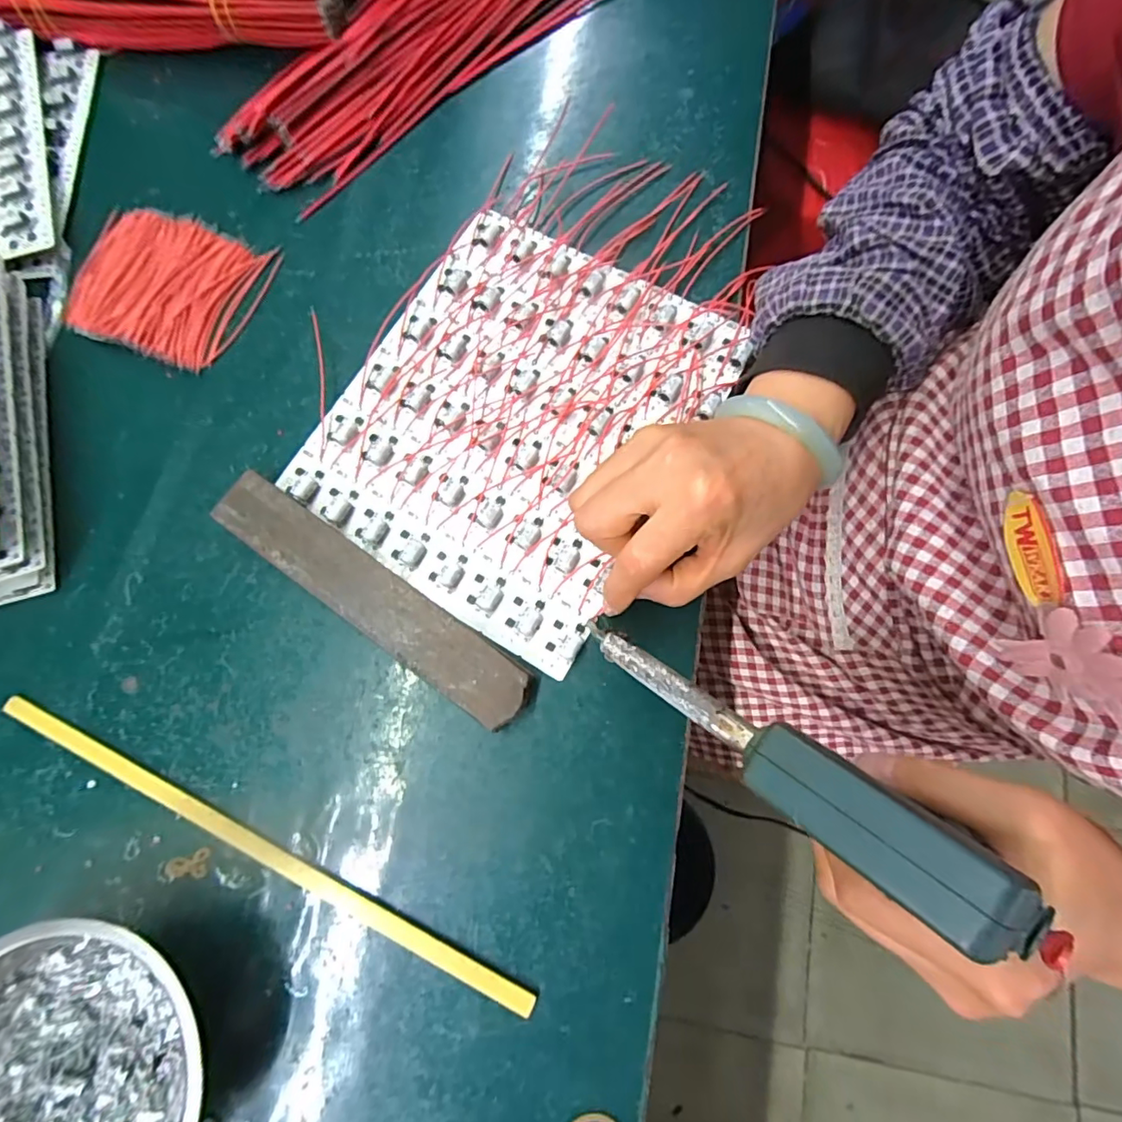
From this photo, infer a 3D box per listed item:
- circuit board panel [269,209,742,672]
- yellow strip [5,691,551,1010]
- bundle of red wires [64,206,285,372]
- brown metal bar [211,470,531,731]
[{"bbox_3d":[-0.026,-0.090,0.323,0.199,0.012,0.232,31,79,9],"label":"circuit board panel"},{"bbox_3d":[-0.156,0.143,0.274,0.310,0.004,0.013,24,71,8],"label":"yellow strip"},{"bbox_3d":[-0.257,-0.179,0.349,0.118,0.015,0.097,19,78,6],"label":"bundle of red wires"},{"bbox_3d":[-0.103,0.018,0.295,0.198,0.016,0.035,34,80,9],"label":"brown metal bar"}]

